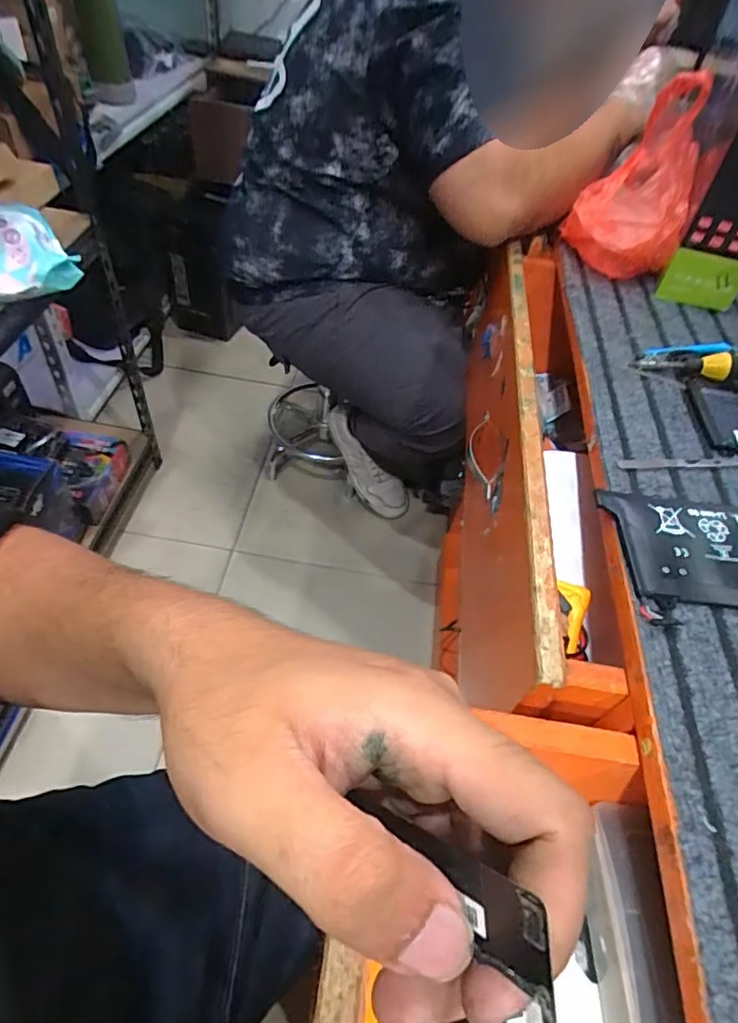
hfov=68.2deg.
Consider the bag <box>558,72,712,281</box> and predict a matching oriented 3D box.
[{"bbox_3d":[0.297,-0.357,0.609,0.125,0.156,0.146,22,51,12],"label":"bag"}]

